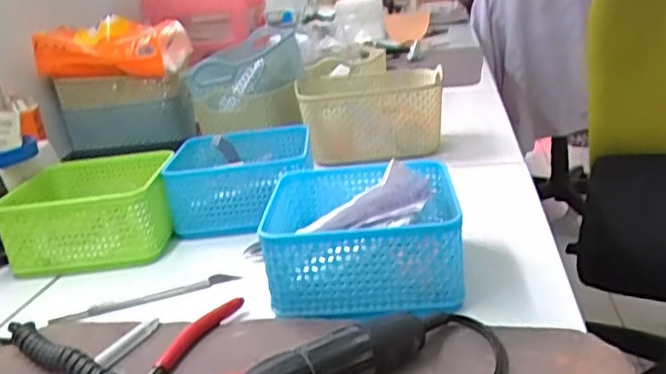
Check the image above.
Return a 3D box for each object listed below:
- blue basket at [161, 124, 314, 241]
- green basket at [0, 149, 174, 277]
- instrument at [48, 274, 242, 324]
[{"bbox_3d":[-0.086,-0.009,0.606,0.126,0.059,0.125,-6,19,0],"label":"blue basket"},{"bbox_3d":[-0.209,0.017,0.572,0.126,0.057,0.123,-7,19,-2],"label":"green basket"},{"bbox_3d":[-0.135,0.080,0.465,0.132,0.011,0.012,-15,21,-19],"label":"instrument"}]

